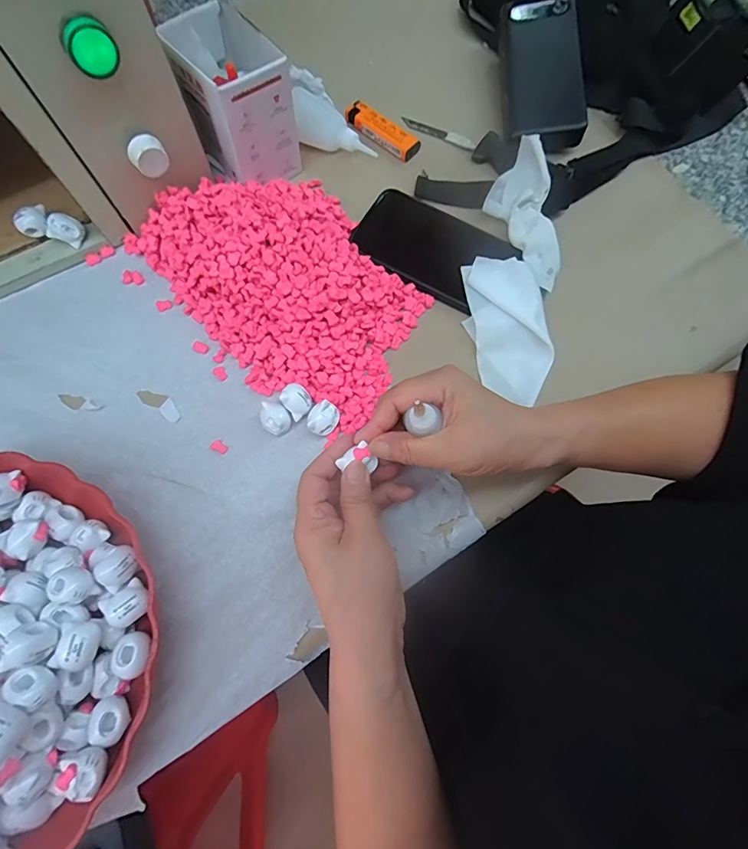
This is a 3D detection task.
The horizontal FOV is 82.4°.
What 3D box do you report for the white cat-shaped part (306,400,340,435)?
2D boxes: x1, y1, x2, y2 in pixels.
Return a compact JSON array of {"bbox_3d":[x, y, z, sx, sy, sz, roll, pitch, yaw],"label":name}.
[{"bbox_3d":[-0.038,-0.004,0.322,0.019,0.013,0.025,31,73,8],"label":"white cat-shaped part"}]

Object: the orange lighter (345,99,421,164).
[{"bbox_3d":[0.007,-0.292,0.421,0.083,0.012,0.022,37,74,10],"label":"orange lighter"}]

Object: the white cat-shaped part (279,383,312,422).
[{"bbox_3d":[-0.058,-0.019,0.322,0.019,0.016,0.021,-39,77,-13],"label":"white cat-shaped part"}]

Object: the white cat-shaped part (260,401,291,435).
[{"bbox_3d":[-0.074,-0.003,0.325,0.020,0.019,0.025,-26,74,-10],"label":"white cat-shaped part"}]

